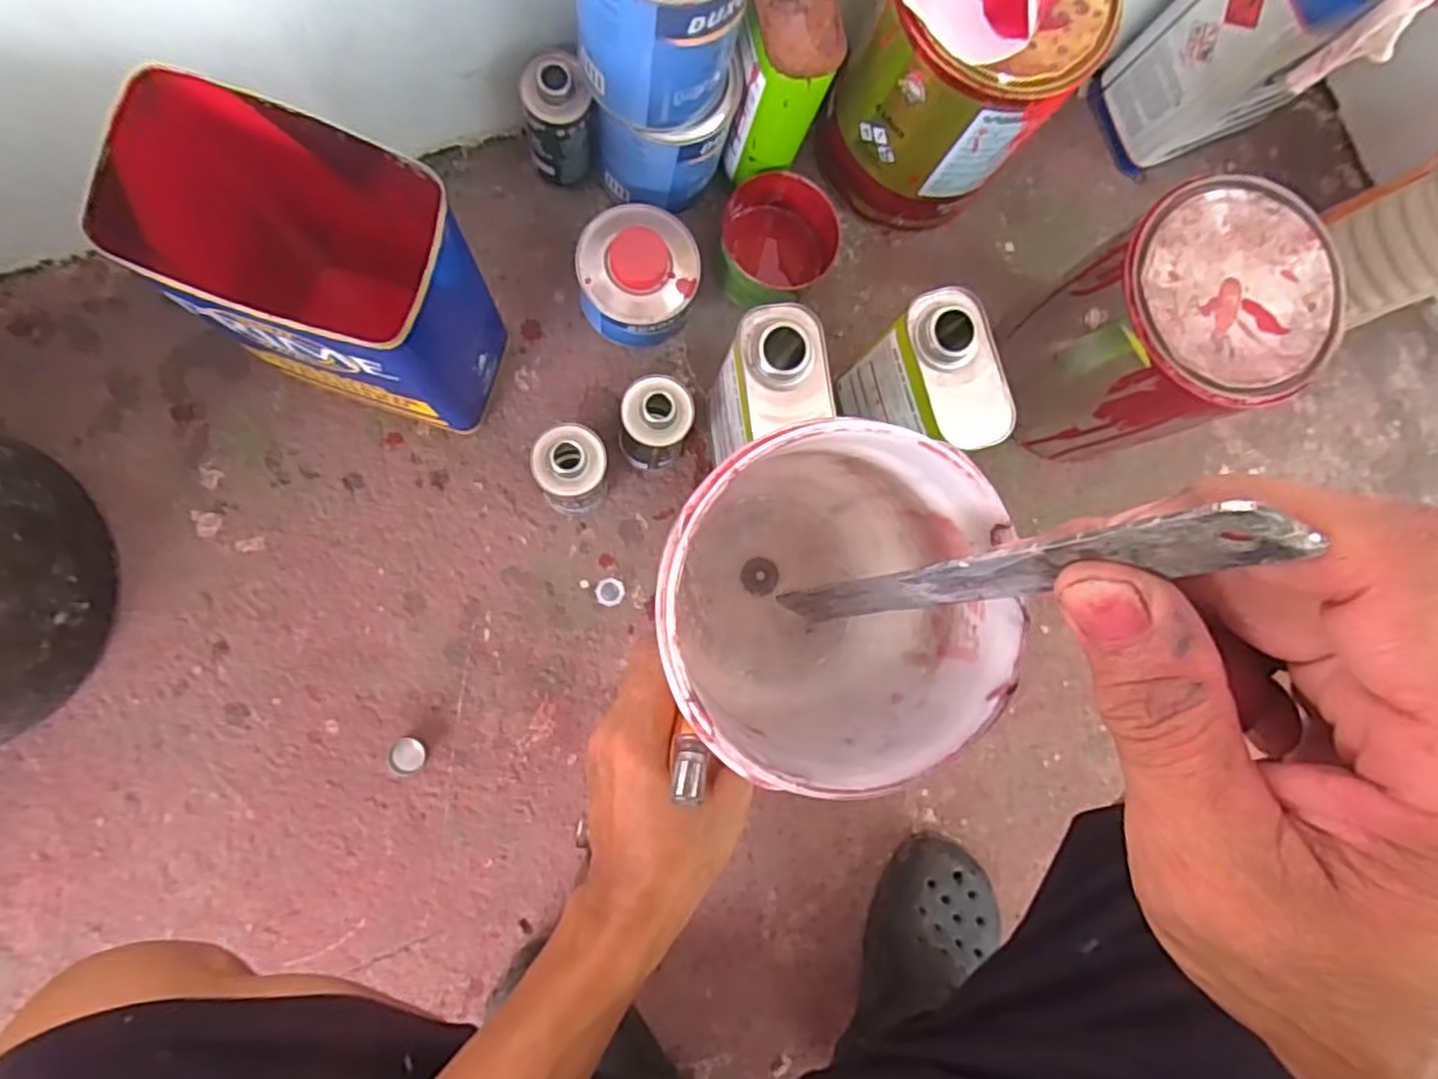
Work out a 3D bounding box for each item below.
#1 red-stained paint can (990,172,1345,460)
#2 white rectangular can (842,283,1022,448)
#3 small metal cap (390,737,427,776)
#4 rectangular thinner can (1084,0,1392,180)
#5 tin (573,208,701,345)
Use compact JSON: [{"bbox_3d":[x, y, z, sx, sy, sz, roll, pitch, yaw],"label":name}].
[{"bbox_3d":[0.343,-0.167,0.619,0.153,0.210,0.155,1,86,-8],"label":"red-stained paint can"},{"bbox_3d":[0.156,-0.113,0.589,0.062,0.149,0.109,-16,87,-8],"label":"white rectangular can"},{"bbox_3d":[-0.255,0.177,0.611,0.028,0.008,0.030,1,86,-8],"label":"small metal cap"},{"bbox_3d":[0.471,-0.429,0.630,0.159,0.258,0.119,-24,89,-9],"label":"rectangular thinner can"},{"bbox_3d":[-0.069,-0.222,0.633,0.096,0.073,0.096,1,86,-8],"label":"tin"}]

